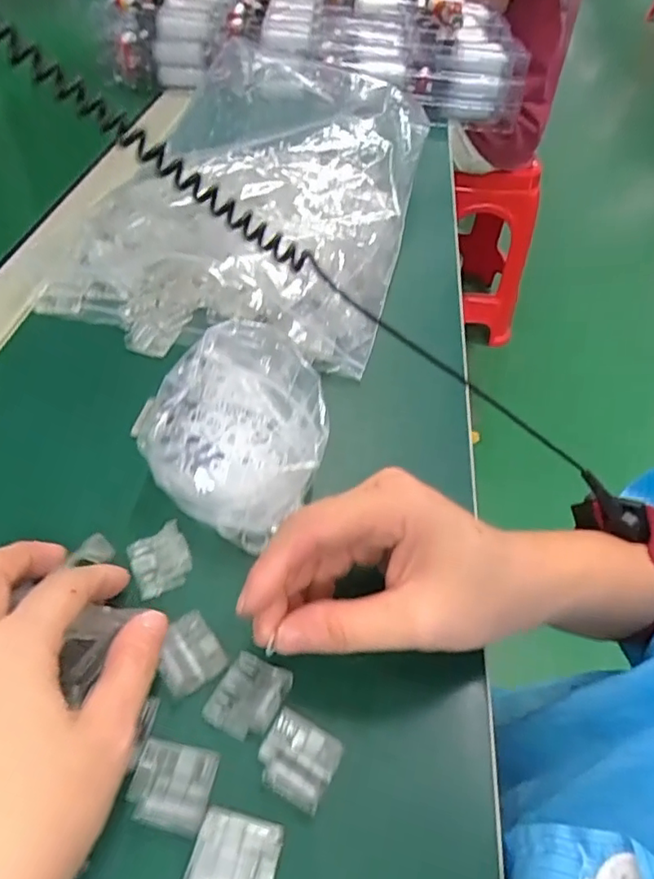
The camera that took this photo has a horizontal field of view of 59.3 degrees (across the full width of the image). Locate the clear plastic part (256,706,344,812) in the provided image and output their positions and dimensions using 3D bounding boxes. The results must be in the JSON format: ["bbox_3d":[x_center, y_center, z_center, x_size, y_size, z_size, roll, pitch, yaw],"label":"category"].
[{"bbox_3d":[-0.011,0.121,0.219,0.028,0.004,0.026,26,51,16],"label":"clear plastic part"}]

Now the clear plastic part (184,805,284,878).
[{"bbox_3d":[-0.031,0.142,0.194,0.028,0.007,0.028,13,49,5],"label":"clear plastic part"}]

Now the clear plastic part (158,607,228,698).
[{"bbox_3d":[-0.059,0.089,0.242,0.025,0.004,0.030,-28,57,-27],"label":"clear plastic part"}]

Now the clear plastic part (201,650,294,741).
[{"bbox_3d":[-0.032,0.104,0.233,0.026,0.005,0.030,24,51,14],"label":"clear plastic part"}]

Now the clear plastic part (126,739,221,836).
[{"bbox_3d":[-0.056,0.125,0.209,0.028,0.005,0.027,10,48,2],"label":"clear plastic part"}]

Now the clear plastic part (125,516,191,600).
[{"bbox_3d":[-0.078,0.056,0.269,0.026,0.008,0.030,-21,54,-23],"label":"clear plastic part"}]

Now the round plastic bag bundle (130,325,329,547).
[{"bbox_3d":[-0.043,-0.012,0.294,0.088,0.051,0.103,11,49,3],"label":"round plastic bag bundle"}]

